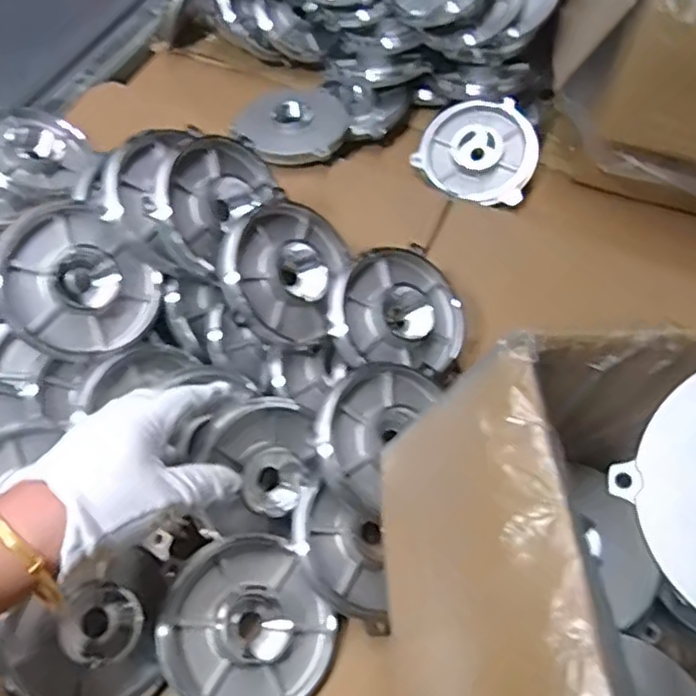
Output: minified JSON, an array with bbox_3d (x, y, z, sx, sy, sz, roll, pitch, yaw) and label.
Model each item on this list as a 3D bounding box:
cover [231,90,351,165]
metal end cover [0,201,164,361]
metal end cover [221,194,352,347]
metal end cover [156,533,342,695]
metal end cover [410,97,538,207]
[{"bbox_3d":[-0.053,-0.230,0.732,0.116,0.028,0.105,-21,59,-17],"label":"cover"},{"bbox_3d":[-0.193,-0.048,0.505,0.099,0.043,0.107,-46,110,-23],"label":"metal end cover"},{"bbox_3d":[-0.046,-0.062,0.528,0.092,0.038,0.105,17,76,-25],"label":"metal end cover"},{"bbox_3d":[-0.066,0.180,0.446,0.103,0.027,0.112,-28,81,-28],"label":"metal end cover"},{"bbox_3d":[0.134,-0.205,0.724,0.115,0.024,0.115,16,82,12],"label":"metal end cover"}]

